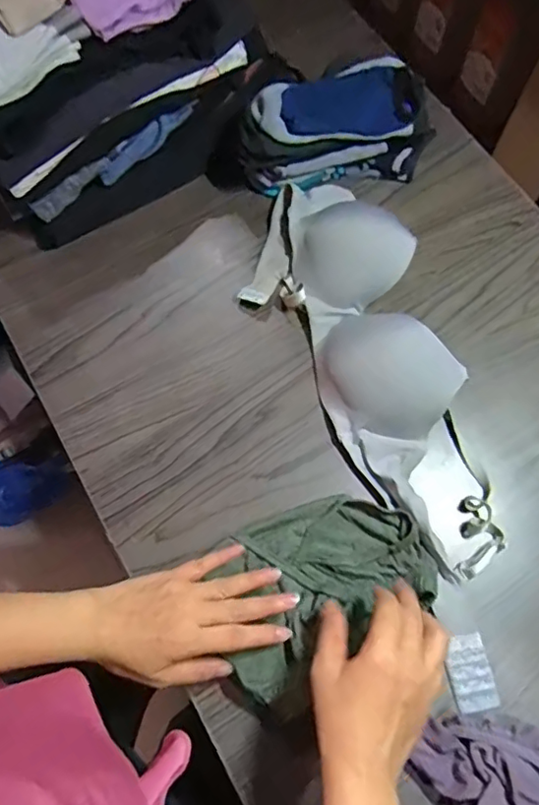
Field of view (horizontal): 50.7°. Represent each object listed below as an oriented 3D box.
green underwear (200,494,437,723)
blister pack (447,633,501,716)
[{"bbox_3d":[0.040,0.161,0.516,0.202,0.036,0.145,-33,73,-9],"label":"green underwear"},{"bbox_3d":[0.179,0.240,0.505,0.036,0.011,0.060,-11,71,-2],"label":"blister pack"}]

